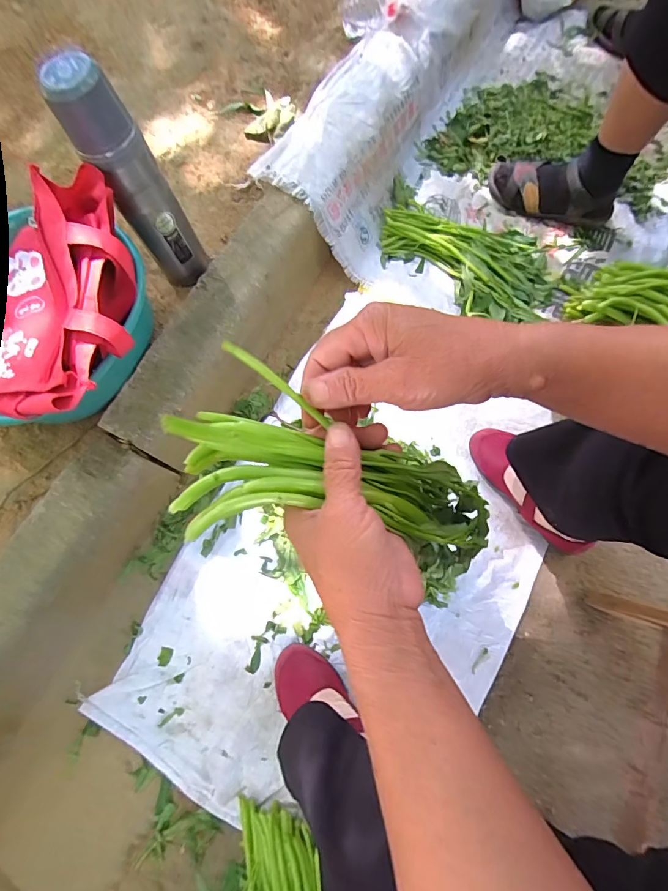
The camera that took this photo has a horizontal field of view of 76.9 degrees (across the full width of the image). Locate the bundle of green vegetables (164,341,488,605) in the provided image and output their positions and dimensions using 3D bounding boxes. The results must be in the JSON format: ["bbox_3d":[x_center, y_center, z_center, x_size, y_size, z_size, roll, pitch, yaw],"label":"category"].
[{"bbox_3d":[0.016,0.032,0.282,0.247,0.053,0.102,21,74,-26],"label":"bundle of green vegetables"}]

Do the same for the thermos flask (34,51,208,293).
[{"bbox_3d":[-0.246,-0.322,0.543,0.076,0.282,0.061,-27,76,-5],"label":"thermos flask"}]

